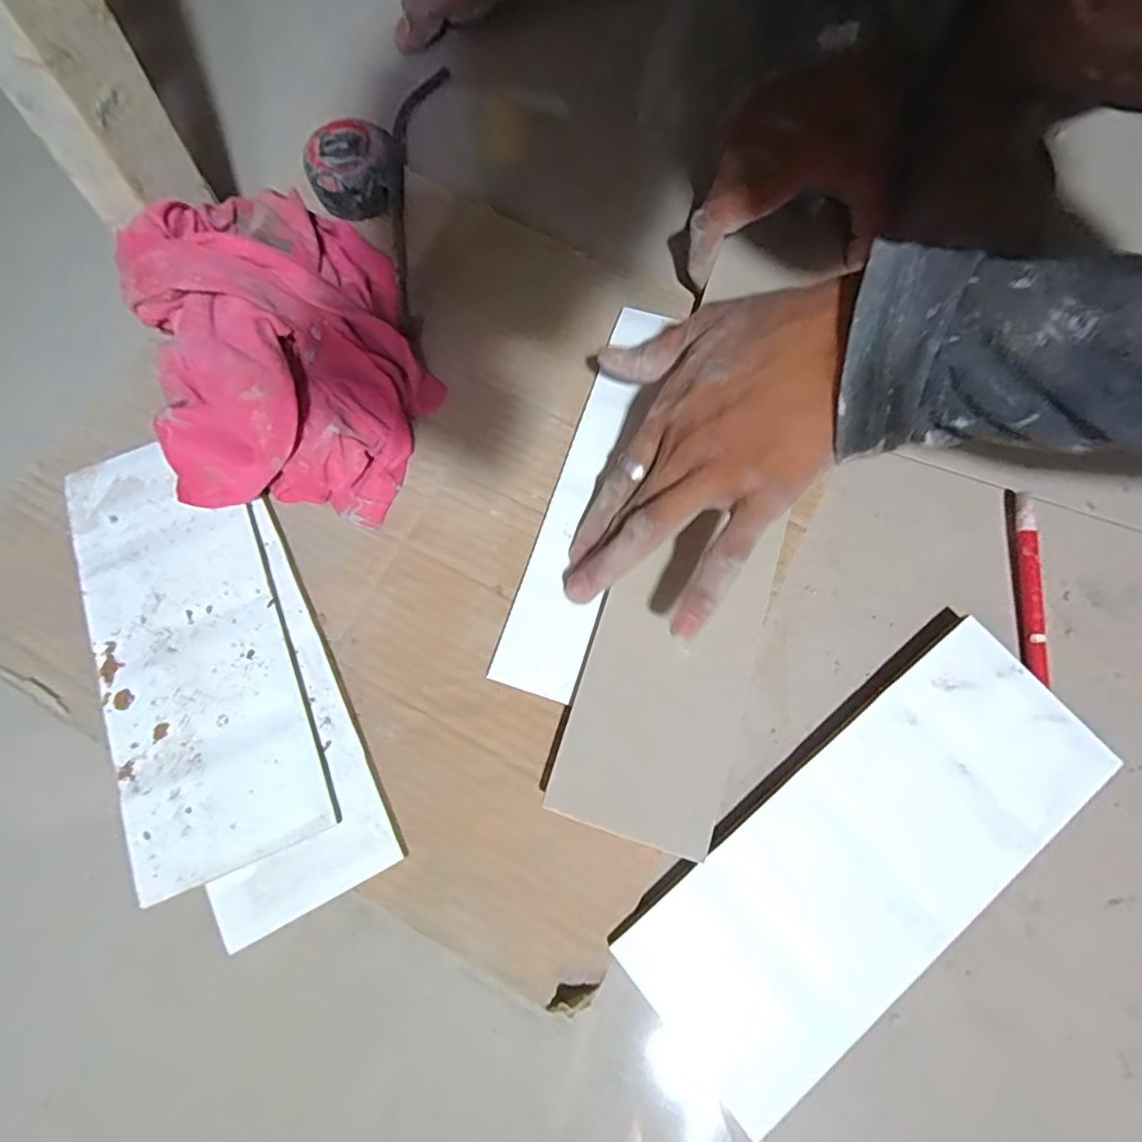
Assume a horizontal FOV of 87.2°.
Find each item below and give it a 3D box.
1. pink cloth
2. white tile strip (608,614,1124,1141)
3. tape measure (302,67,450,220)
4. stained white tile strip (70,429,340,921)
[{"bbox_3d":[-0.158,-0.132,0.341,0.138,0.105,0.186,-2,72,2],"label":"pink cloth"},{"bbox_3d":[0.144,0.138,0.293,0.247,0.018,0.100,-39,75,-10],"label":"white tile strip"},{"bbox_3d":[-0.139,-0.325,0.437,0.065,0.044,0.166,8,73,5],"label":"tape measure"},{"bbox_3d":[-0.208,0.037,0.325,0.099,0.004,0.241,-22,74,-6],"label":"stained white tile strip"}]

